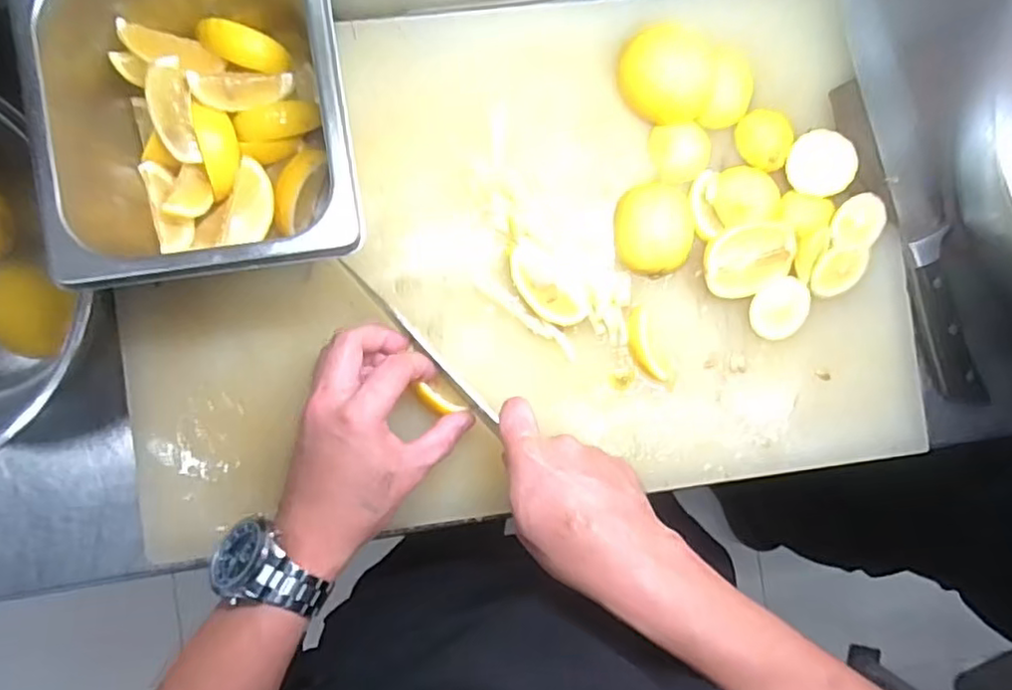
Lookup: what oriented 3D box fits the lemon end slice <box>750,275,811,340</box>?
[{"bbox_3d":[0.191,-0.026,0.448,0.044,0.009,0.044,-2,108,-7],"label":"lemon end slice"}]

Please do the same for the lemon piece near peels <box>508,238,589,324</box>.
[{"bbox_3d":[0.027,-0.042,0.434,0.034,0.018,0.065,-37,91,-5],"label":"lemon piece near peels"}]

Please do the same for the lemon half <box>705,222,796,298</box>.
[{"bbox_3d":[0.166,-0.058,0.436,0.061,0.030,0.045,-14,89,-6],"label":"lemon half"}]

